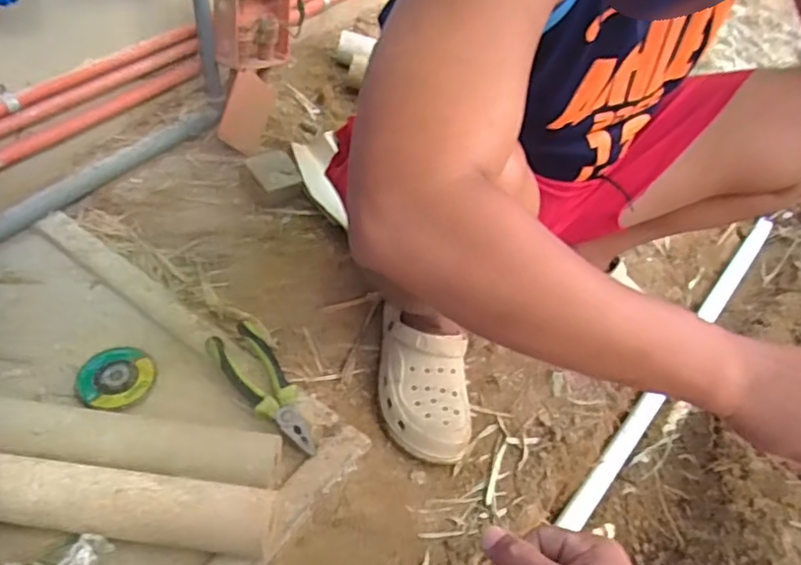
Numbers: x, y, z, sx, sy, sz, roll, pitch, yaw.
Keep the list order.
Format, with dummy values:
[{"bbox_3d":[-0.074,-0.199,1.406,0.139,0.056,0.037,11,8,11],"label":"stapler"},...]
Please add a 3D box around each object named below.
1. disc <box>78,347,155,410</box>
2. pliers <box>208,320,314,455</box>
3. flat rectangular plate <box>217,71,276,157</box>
[{"bbox_3d":[-0.335,0.110,0.766,0.083,0.013,0.091,4,45,-4],"label":"disc"},{"bbox_3d":[-0.156,0.122,0.756,0.061,0.020,0.188,-26,54,-29],"label":"pliers"},{"bbox_3d":[-0.252,-0.281,1.075,0.009,0.105,0.124,16,85,19],"label":"flat rectangular plate"}]

